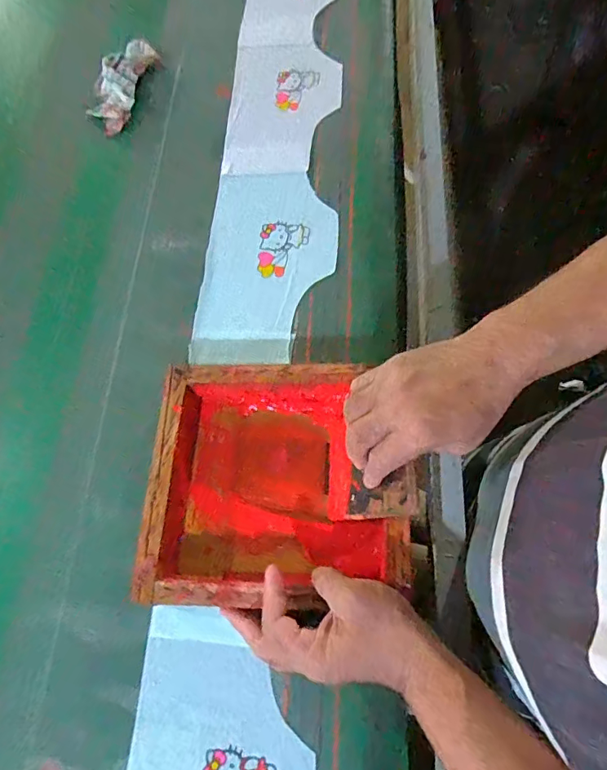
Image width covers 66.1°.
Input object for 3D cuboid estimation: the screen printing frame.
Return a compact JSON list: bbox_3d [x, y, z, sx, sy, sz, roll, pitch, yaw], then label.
[{"bbox_3d":[-0.028,0.094,0.475,0.246,0.061,0.237,1,65,2],"label":"screen printing frame"}]

